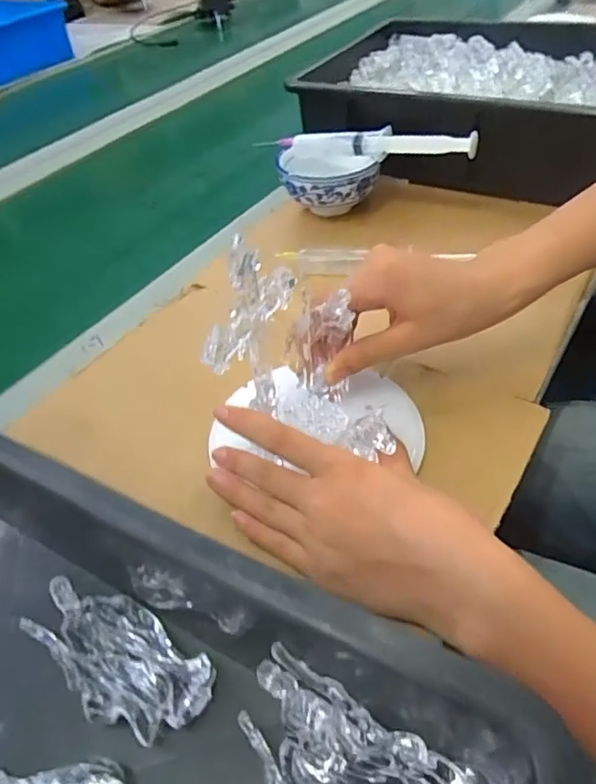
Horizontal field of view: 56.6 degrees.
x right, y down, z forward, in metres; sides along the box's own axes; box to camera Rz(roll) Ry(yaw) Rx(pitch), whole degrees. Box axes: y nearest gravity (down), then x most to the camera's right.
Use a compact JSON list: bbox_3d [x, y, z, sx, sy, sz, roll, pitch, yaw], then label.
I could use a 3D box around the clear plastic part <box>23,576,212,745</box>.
[{"bbox_3d":[-0.081,0.120,0.250,0.087,0.027,0.044,23,54,27],"label":"clear plastic part"}]

